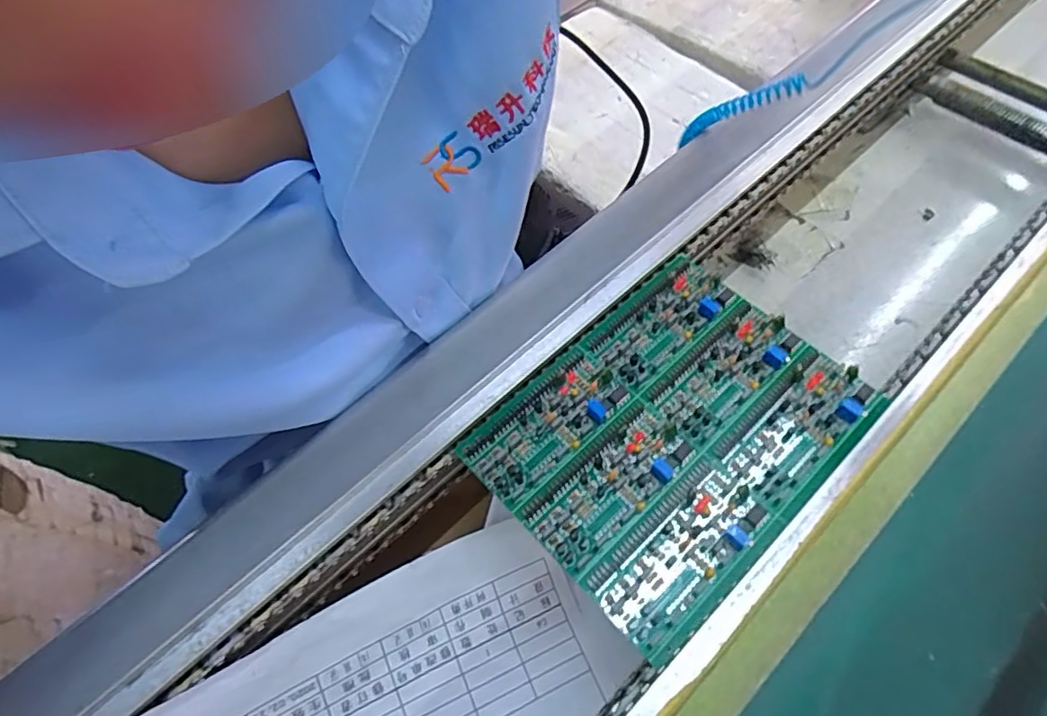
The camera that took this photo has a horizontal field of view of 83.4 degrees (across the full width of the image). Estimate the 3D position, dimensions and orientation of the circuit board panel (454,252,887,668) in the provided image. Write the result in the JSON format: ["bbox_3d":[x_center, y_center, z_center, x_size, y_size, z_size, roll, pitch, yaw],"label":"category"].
[{"bbox_3d":[0.068,0.032,0.281,0.161,0.010,0.128,-39,66,-17],"label":"circuit board panel"}]

